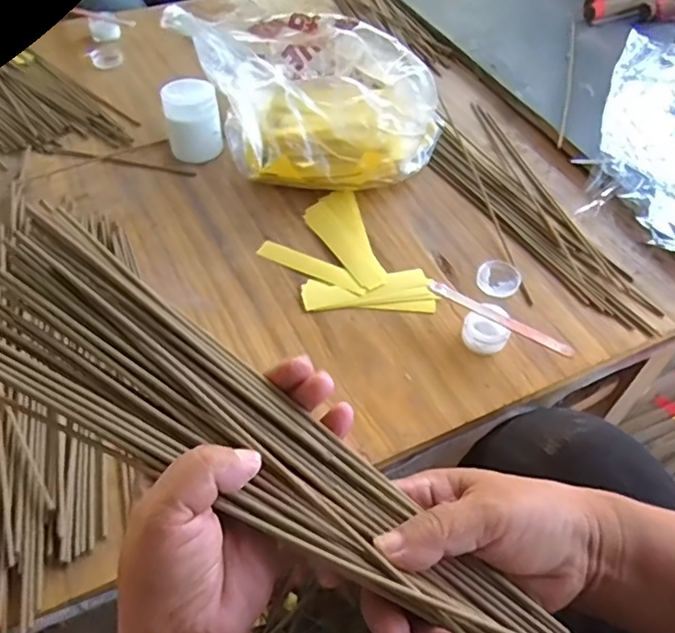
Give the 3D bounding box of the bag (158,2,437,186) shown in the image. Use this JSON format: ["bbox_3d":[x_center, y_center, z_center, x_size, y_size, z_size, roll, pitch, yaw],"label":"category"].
[{"bbox_3d":[-0.031,-0.240,0.589,0.198,0.139,0.263,-29,58,-22],"label":"bag"}]

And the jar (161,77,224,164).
[{"bbox_3d":[-0.150,-0.203,0.594,0.056,0.065,0.055,-12,53,-10],"label":"jar"}]

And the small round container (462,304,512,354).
[{"bbox_3d":[0.120,0.011,0.459,0.033,0.028,0.032,1,52,-1],"label":"small round container"}]

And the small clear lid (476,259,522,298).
[{"bbox_3d":[0.145,-0.035,0.507,0.040,0.008,0.036,-31,58,-23],"label":"small clear lid"}]

